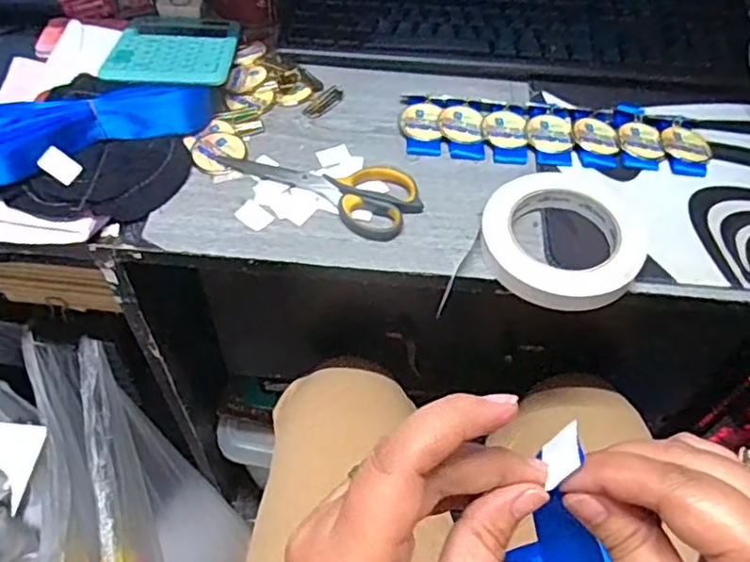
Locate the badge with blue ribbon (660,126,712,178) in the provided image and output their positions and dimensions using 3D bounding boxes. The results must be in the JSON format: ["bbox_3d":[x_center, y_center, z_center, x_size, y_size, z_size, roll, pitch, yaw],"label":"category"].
[{"bbox_3d":[0.261,-0.109,0.535,0.038,0.004,0.053,-1,55,-2],"label":"badge with blue ribbon"}]

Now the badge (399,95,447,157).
[{"bbox_3d":[0.040,-0.138,0.550,0.036,0.008,0.074,3,55,1],"label":"badge"}]

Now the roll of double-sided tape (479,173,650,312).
[{"bbox_3d":[0.139,-0.037,0.467,0.117,0.022,0.127,1,55,-1],"label":"roll of double-sided tape"}]

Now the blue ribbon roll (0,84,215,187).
[{"bbox_3d":[-0.235,-0.128,0.503,0.201,0.044,0.076,-28,61,-19],"label":"blue ribbon roll"}]

